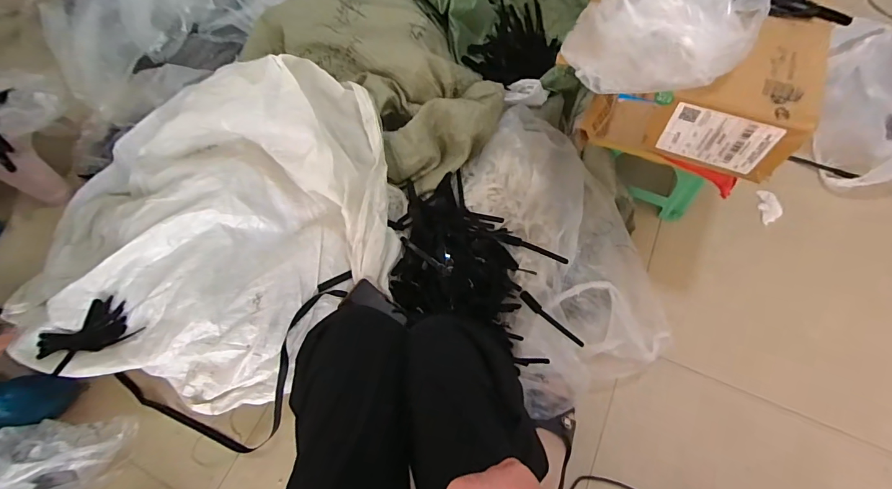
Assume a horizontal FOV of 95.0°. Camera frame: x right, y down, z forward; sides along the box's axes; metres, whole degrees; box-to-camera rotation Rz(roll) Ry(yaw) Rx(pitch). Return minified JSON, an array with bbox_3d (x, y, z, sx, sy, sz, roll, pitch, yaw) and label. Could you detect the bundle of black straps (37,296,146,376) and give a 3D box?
[{"bbox_3d":[-0.642,0.157,0.735,0.155,0.027,0.092,-29,66,-10],"label":"bundle of black straps"}]

